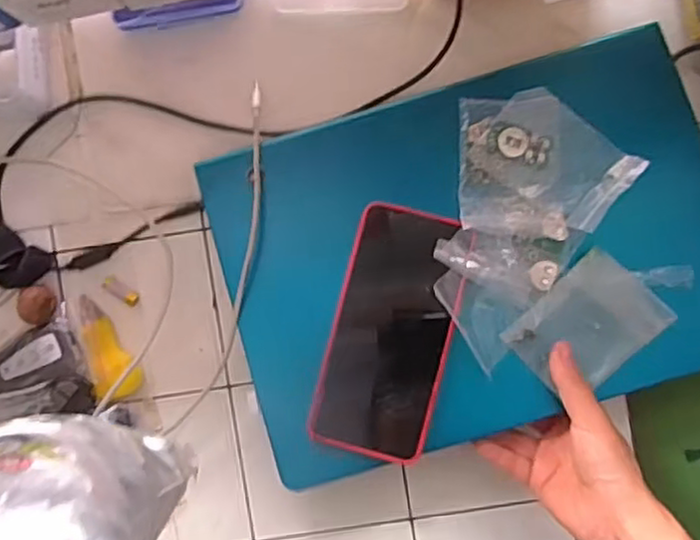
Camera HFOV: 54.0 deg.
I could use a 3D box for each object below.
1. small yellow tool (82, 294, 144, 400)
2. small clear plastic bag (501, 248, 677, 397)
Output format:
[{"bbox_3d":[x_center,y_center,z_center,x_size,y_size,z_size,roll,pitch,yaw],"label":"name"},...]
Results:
[{"bbox_3d":[-0.182,0.058,0.509,0.031,0.019,0.080,-23,92,2],"label":"small yellow tool"},{"bbox_3d":[0.155,0.037,0.450,0.089,0.005,0.066,-43,83,6],"label":"small clear plastic bag"}]

